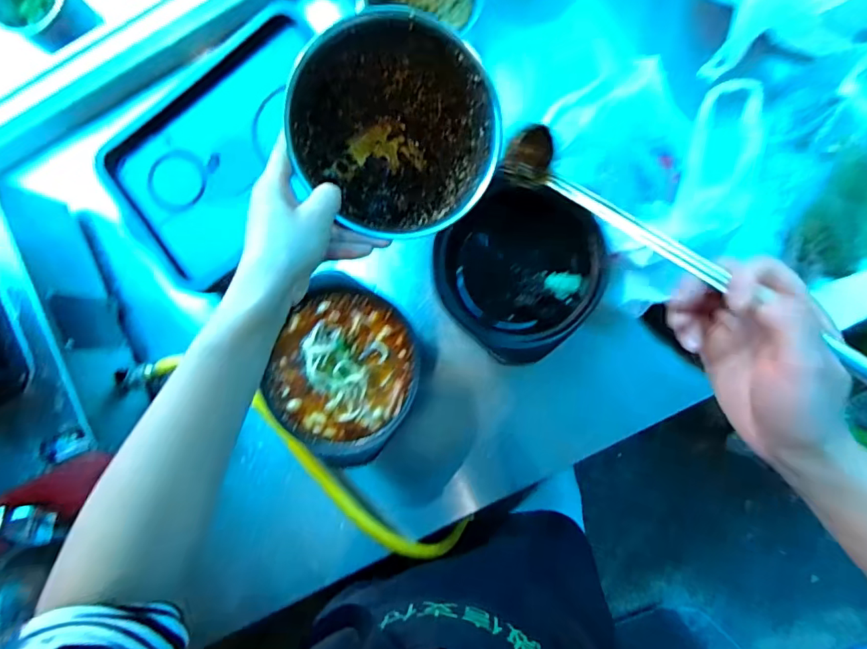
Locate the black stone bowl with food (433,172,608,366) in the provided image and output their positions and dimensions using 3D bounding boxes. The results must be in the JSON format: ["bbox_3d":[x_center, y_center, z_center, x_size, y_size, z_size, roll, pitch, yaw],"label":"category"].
[{"bbox_3d":[0.088,-0.055,0.568,0.158,0.104,0.176,-43,84,3],"label":"black stone bowl with food"}]

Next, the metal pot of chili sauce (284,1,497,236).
[{"bbox_3d":[-0.032,-0.156,0.408,0.155,0.114,0.144,3,93,-8],"label":"metal pot of chili sauce"}]

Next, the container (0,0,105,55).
[{"bbox_3d":[-0.534,-0.431,0.679,0.109,0.070,0.107,42,92,6],"label":"container"}]

